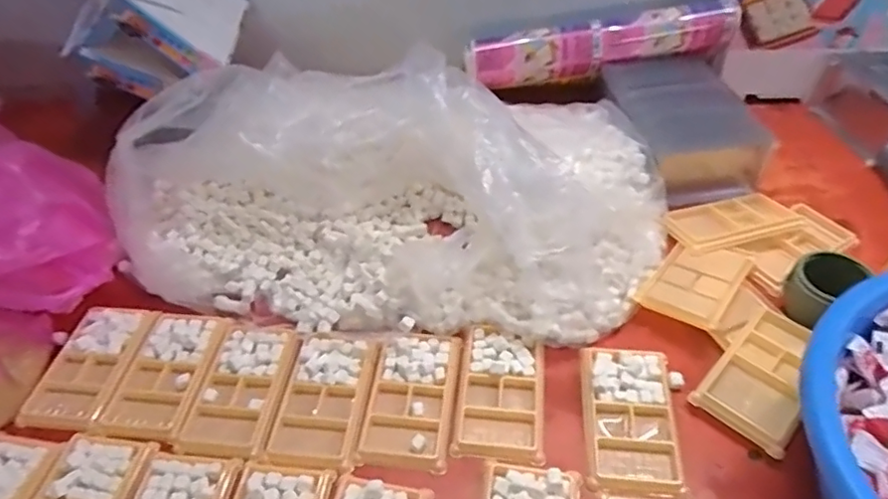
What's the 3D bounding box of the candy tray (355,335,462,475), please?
[{"bbox_3d":[-0.030,0.137,0.540,0.078,0.011,0.130,3,46,8],"label":"candy tray"}]

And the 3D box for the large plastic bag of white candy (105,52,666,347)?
[{"bbox_3d":[-0.063,-0.093,0.650,0.592,0.161,0.340,9,48,14],"label":"large plastic bag of white candy"}]

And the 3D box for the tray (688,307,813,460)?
[{"bbox_3d":[0.294,0.114,0.526,0.078,0.014,0.132,33,57,31],"label":"tray"}]

